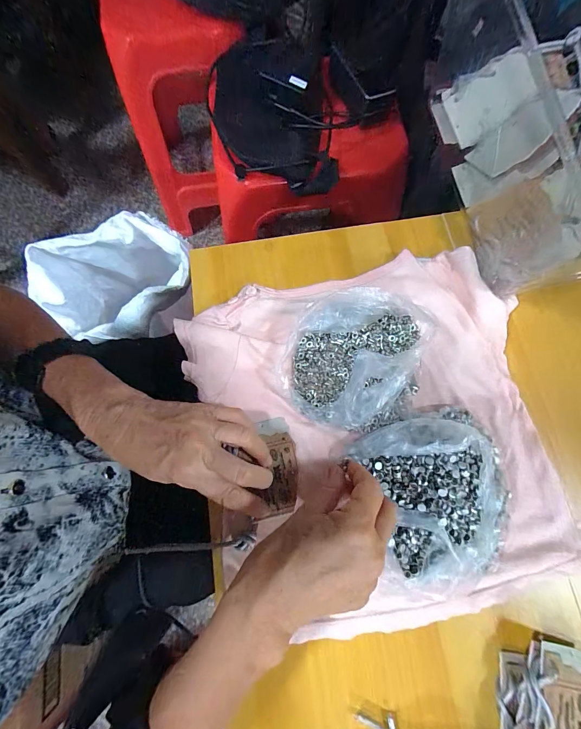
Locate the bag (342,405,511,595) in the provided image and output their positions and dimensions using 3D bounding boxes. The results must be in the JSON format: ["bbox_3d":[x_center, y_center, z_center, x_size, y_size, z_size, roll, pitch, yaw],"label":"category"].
[{"bbox_3d":[0.132,0.105,0.259,0.126,0.036,0.130,-25,76,-6],"label":"bag"}]

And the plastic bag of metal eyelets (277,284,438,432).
[{"bbox_3d":[0.062,-0.008,0.294,0.132,0.033,0.134,16,76,5],"label":"plastic bag of metal eyelets"}]

